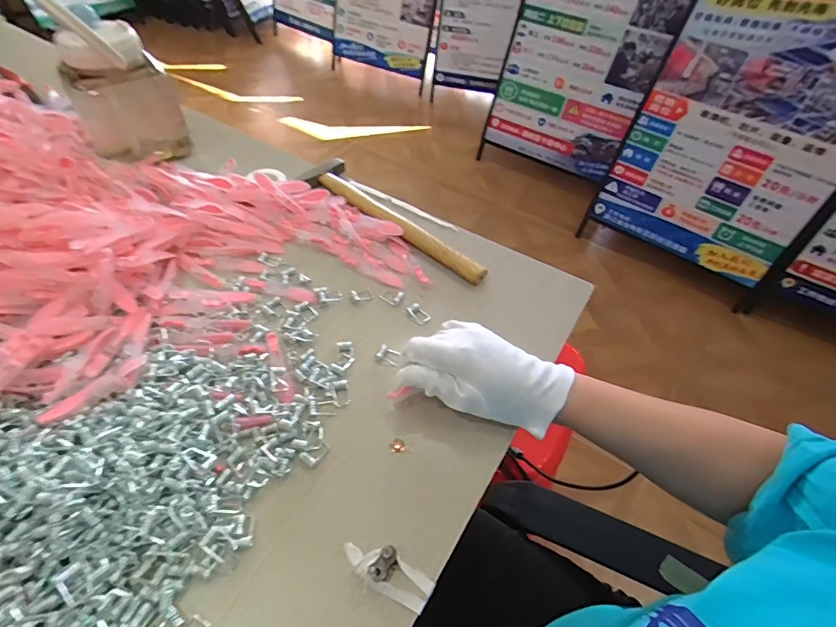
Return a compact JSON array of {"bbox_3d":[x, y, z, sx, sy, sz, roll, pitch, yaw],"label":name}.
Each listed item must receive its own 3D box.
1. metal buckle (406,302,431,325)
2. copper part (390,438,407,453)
[{"bbox_3d":[0.000,0.000,0.436,0.024,0.007,0.017,36,57,23],"label":"metal buckle"},{"bbox_3d":[-0.016,0.105,0.349,0.013,0.004,0.012,2,50,-2],"label":"copper part"}]

